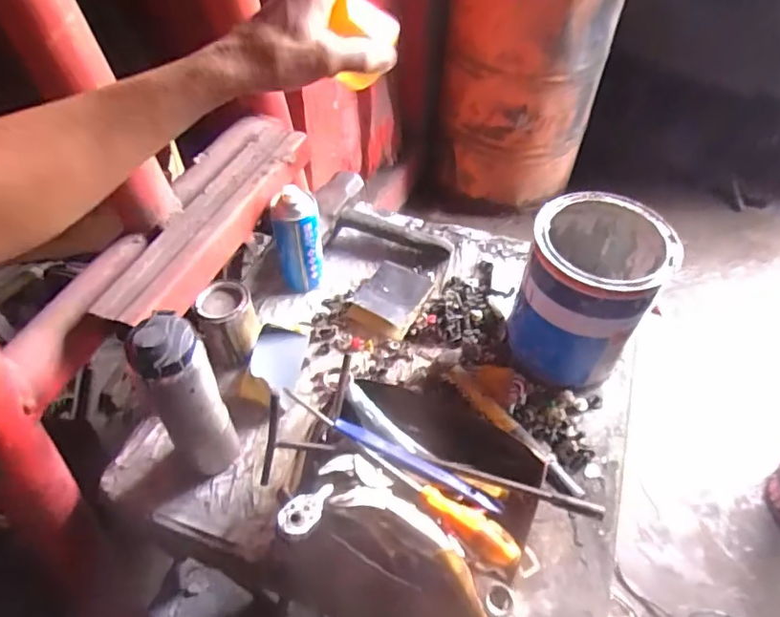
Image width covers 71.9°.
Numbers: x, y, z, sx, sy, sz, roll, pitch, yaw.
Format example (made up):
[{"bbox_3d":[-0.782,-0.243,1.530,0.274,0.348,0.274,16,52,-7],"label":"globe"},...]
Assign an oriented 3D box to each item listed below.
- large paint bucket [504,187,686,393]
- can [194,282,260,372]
[{"bbox_3d":[0.263,-0.023,0.717,0.153,0.213,0.177,32,57,23],"label":"large paint bucket"},{"bbox_3d":[-0.225,0.023,0.756,0.076,0.108,0.070,-20,54,-16],"label":"can"}]

